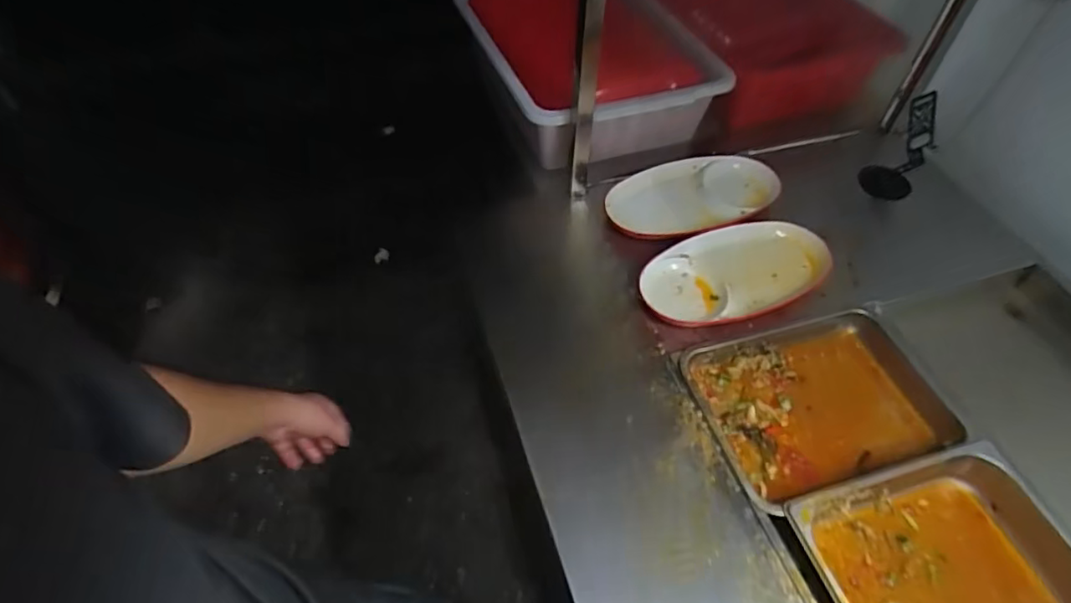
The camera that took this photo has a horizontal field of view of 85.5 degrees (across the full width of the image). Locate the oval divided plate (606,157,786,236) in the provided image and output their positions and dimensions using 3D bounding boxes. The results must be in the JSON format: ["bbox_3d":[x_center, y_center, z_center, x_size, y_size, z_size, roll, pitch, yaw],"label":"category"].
[{"bbox_3d":[0.281,-0.192,1.041,0.309,0.032,0.161,-15,54,-14],"label":"oval divided plate"}]

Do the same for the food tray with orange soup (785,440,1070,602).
[{"bbox_3d":[0.495,0.334,0.694,0.311,0.090,0.248,-12,53,-12],"label":"food tray with orange soup"}]

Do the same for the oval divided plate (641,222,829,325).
[{"bbox_3d":[0.326,-0.050,0.942,0.333,0.027,0.163,-19,55,-17],"label":"oval divided plate"}]

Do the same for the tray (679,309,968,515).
[{"bbox_3d":[0.411,0.145,0.839,0.356,0.057,0.240,-12,53,-12],"label":"tray"}]

